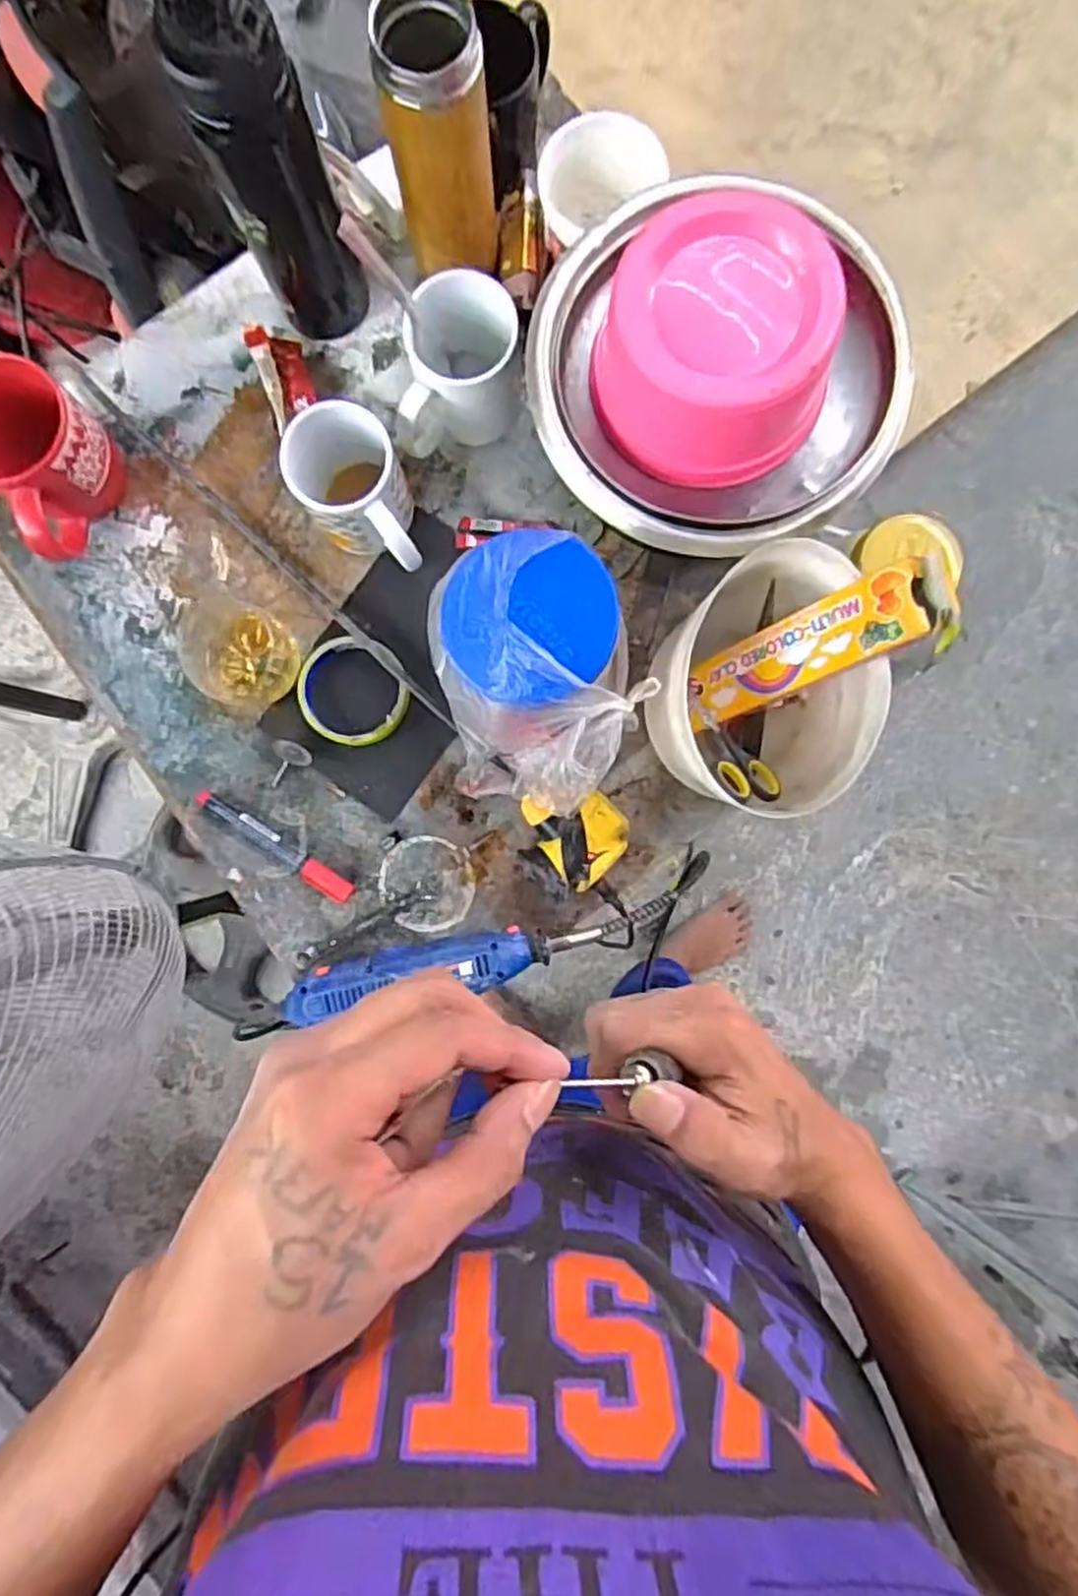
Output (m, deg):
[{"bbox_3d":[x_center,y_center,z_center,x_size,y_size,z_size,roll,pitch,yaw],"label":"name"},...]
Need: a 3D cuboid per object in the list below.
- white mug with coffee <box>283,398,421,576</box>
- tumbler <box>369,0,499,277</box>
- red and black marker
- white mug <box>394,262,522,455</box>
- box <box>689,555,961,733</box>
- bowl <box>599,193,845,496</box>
[{"bbox_3d":[-0.138,-0.227,0.601,0.083,0.091,0.117,-28,88,1],"label":"white mug with coffee"},{"bbox_3d":[-0.066,-0.447,0.533,0.066,0.158,0.071,0,88,2],"label":"tumbler"},{"bbox_3d":[-0.215,0.039,0.630,0.145,0.014,0.020,33,90,1],"label":"red and black marker"},{"bbox_3d":[-0.059,-0.327,0.599,0.078,0.085,0.111,7,90,1],"label":"white mug"},{"bbox_3d":[0.176,-0.099,0.520,0.018,0.192,0.048,-21,89,-40],"label":"box"},{"bbox_3d":[0.115,-0.287,0.501,0.152,0.080,0.136,-1,88,2],"label":"bowl"}]

